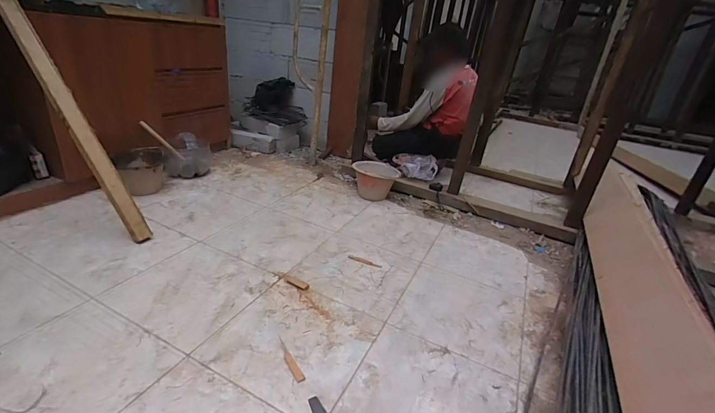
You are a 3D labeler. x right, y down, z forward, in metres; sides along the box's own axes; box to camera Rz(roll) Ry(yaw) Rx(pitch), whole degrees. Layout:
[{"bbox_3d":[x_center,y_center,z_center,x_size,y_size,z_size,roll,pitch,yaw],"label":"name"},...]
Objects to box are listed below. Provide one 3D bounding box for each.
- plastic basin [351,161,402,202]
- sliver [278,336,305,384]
[{"bbox_3d":[0.097,-0.139,1.932,0.231,0.150,0.231,6,25,-3],"label":"plastic basin"},{"bbox_3d":[-0.181,0.400,0.926,0.024,0.004,0.153,-12,32,-33],"label":"sliver"}]

